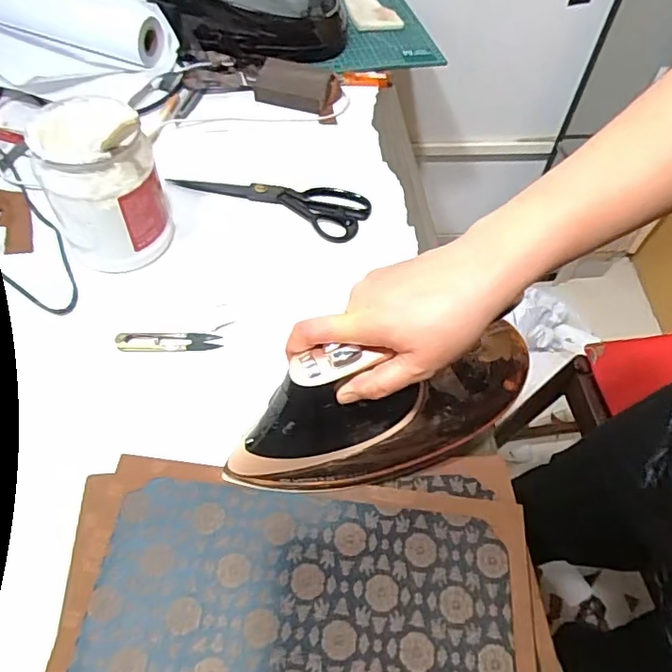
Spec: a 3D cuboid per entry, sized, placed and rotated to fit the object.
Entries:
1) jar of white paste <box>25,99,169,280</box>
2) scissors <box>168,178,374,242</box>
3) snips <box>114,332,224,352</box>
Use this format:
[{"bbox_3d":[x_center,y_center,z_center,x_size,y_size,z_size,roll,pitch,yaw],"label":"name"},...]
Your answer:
[{"bbox_3d":[-0.246,-0.157,0.586,0.109,0.172,0.105,1,55,-2],"label":"jar of white paste"},{"bbox_3d":[-0.080,-0.184,0.712,0.250,0.011,0.083,21,56,12],"label":"scissors"},{"bbox_3d":[-0.173,0.004,0.573,0.104,0.011,0.021,-4,55,-5],"label":"snips"}]

